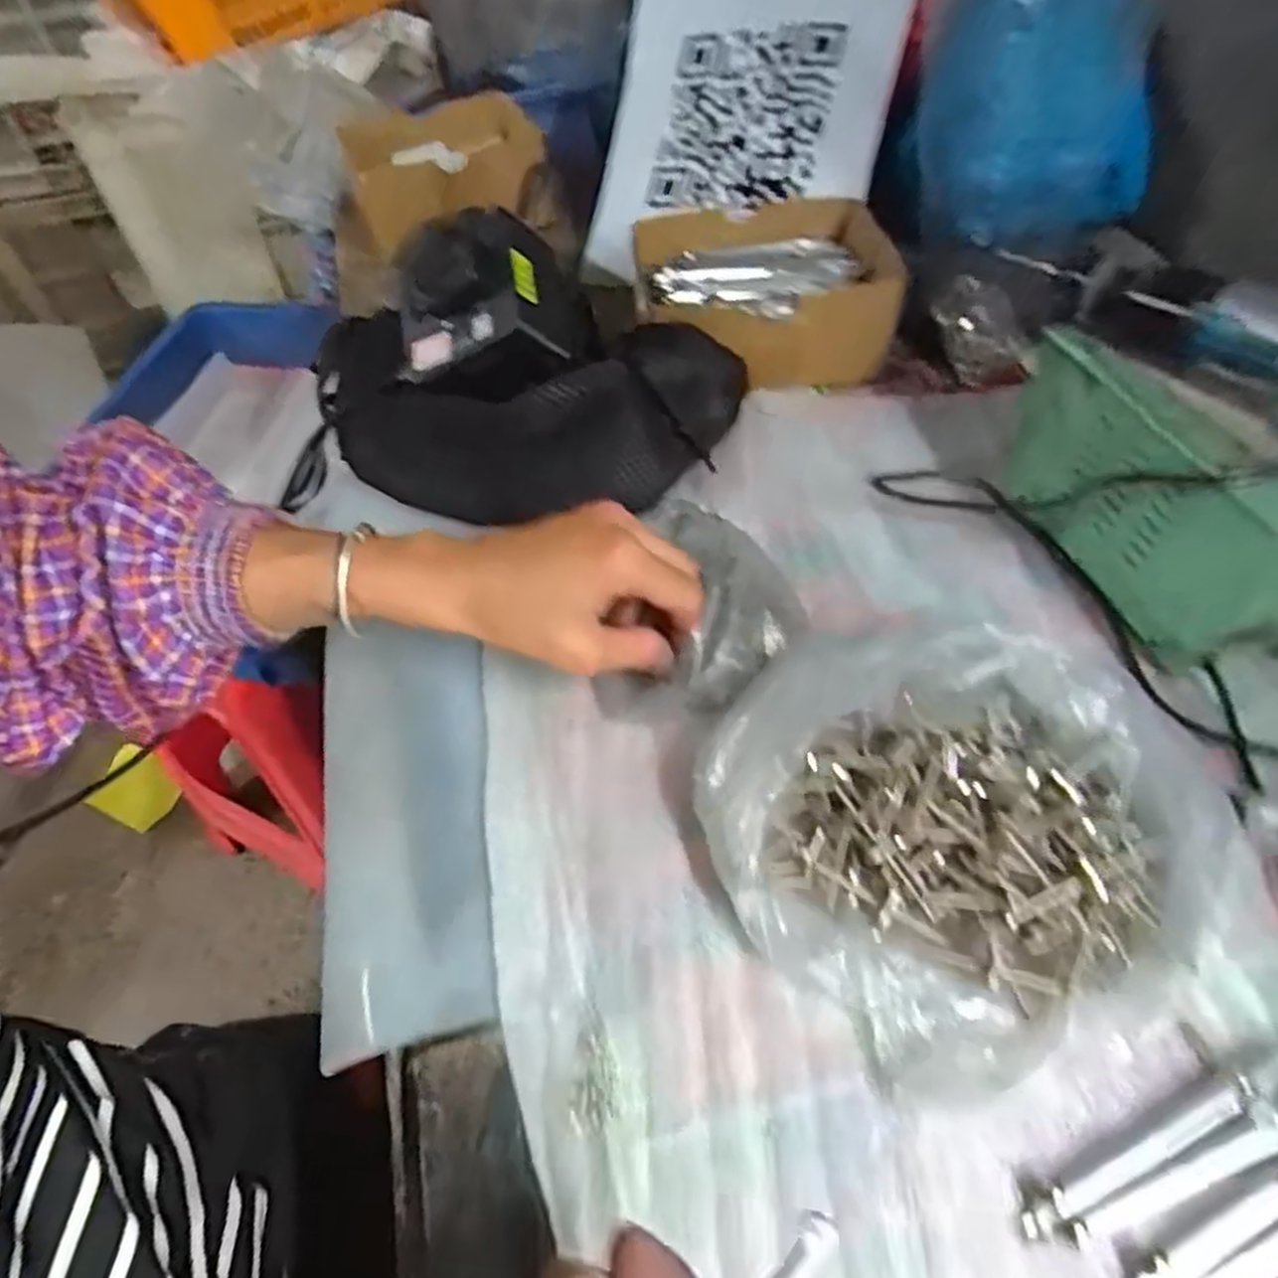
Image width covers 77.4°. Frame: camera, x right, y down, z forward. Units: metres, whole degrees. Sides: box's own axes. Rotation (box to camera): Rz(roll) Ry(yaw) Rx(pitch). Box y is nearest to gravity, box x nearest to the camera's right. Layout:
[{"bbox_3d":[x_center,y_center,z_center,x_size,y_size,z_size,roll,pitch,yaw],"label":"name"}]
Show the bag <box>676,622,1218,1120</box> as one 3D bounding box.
[{"bbox_3d":[0.121,0.069,0.325,0.180,0.040,0.187,-26,55,-16],"label":"bag"}]

